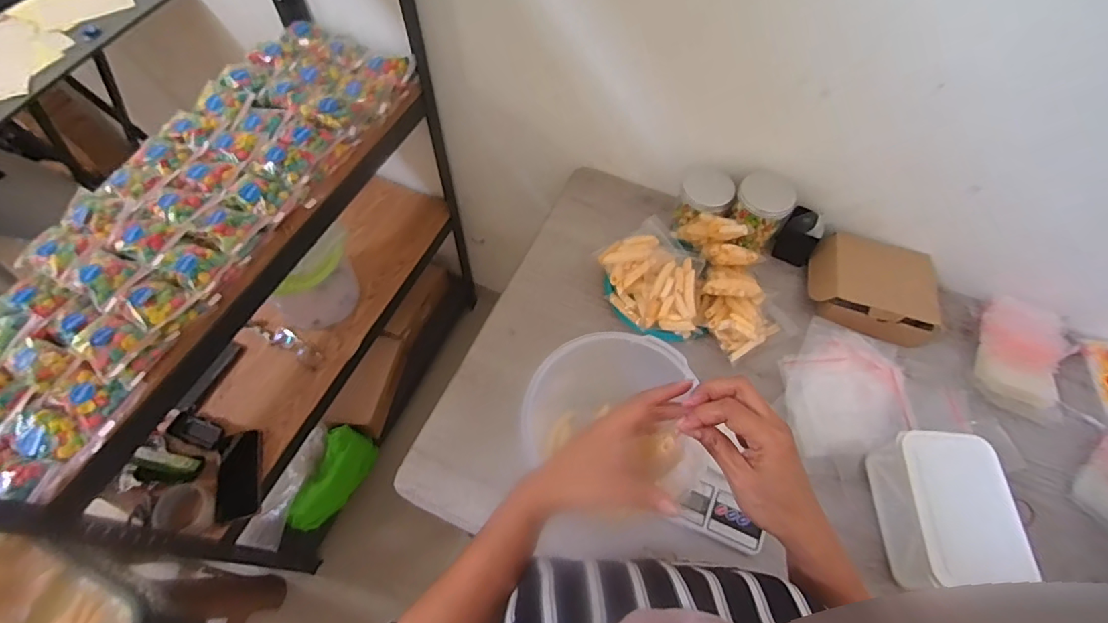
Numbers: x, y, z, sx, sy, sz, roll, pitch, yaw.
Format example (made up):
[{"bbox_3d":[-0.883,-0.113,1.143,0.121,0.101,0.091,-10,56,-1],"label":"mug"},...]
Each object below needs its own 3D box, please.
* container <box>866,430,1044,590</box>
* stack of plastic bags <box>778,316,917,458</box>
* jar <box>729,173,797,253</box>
[{"bbox_3d":[0.502,0.259,0.653,0.120,0.098,0.181,4,60,0],"label":"container"},{"bbox_3d":[0.450,0.114,0.785,0.177,0.016,0.199,-4,70,3],"label":"stack of plastic bags"},{"bbox_3d":[0.341,-0.167,0.861,0.089,0.100,0.089,1,60,-1],"label":"jar"}]

